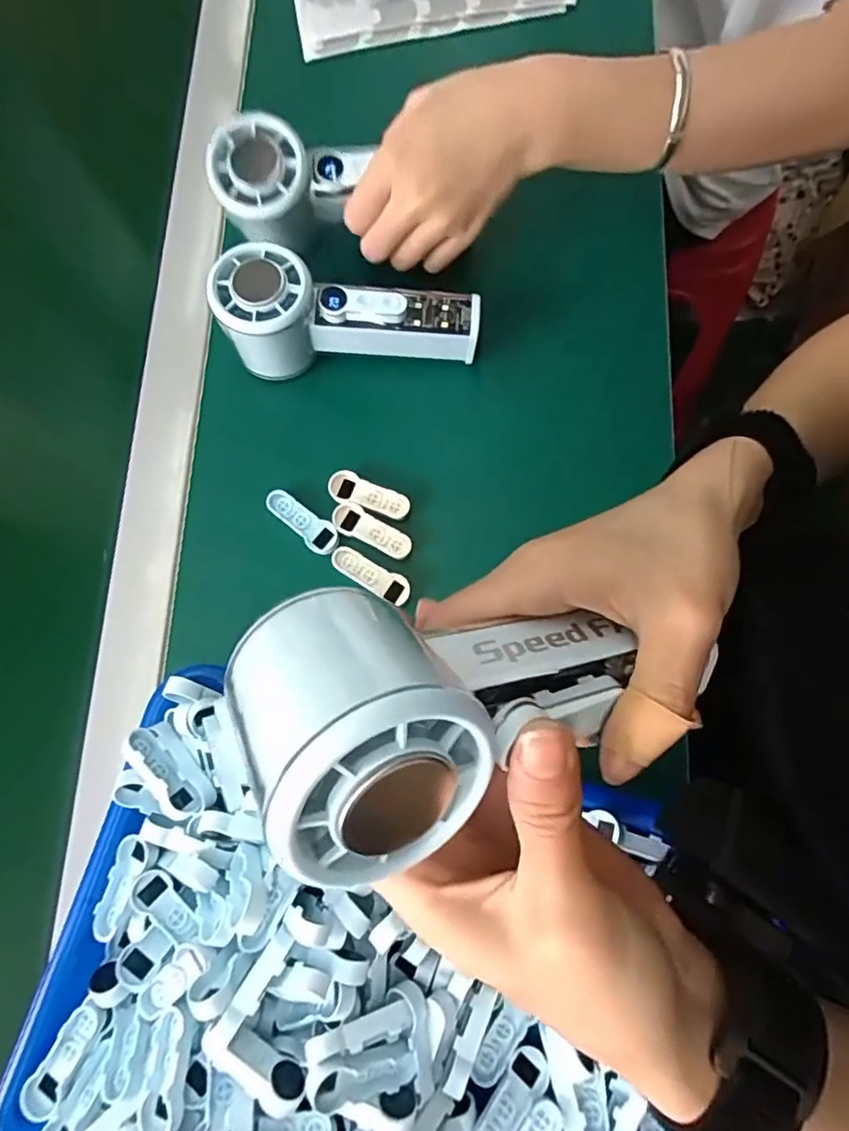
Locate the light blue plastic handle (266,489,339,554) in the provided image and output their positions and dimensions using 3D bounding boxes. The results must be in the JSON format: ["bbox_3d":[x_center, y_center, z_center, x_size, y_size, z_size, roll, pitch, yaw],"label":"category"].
[{"bbox_3d":[-0.073,-0.027,0.358,0.051,0.004,0.018,37,82,11],"label":"light blue plastic handle"}]

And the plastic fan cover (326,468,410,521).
[{"bbox_3d":[-0.033,-0.041,0.359,0.050,0.010,0.019,22,80,8],"label":"plastic fan cover"}]

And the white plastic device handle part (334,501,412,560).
[{"bbox_3d":[-0.032,-0.019,0.356,0.051,0.010,0.017,32,81,10],"label":"white plastic device handle part"}]

